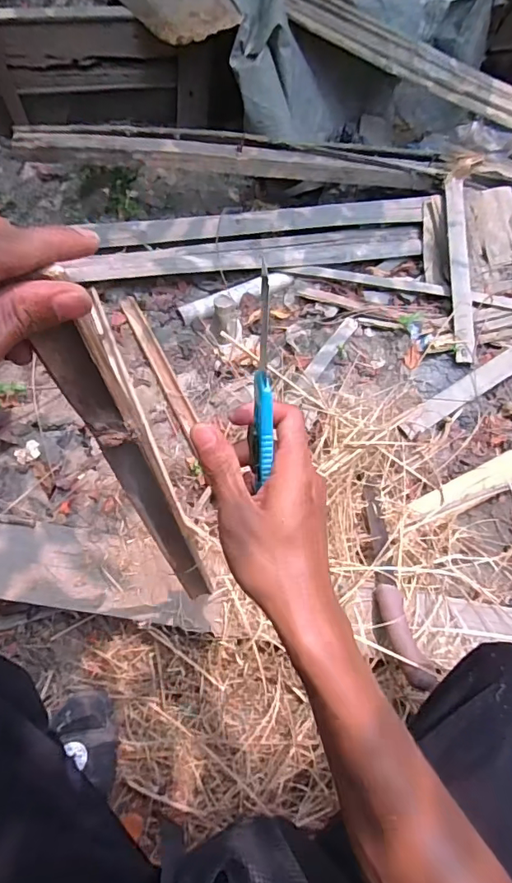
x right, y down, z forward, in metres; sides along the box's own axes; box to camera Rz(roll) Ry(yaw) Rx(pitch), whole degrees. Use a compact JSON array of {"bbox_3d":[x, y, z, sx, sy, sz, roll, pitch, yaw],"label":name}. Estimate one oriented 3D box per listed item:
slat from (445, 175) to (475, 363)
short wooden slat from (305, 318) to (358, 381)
[{"bbox_3d":[0.433,-0.377,1.035,0.043,0.014,0.469,5,70,-1],"label":"slat"},{"bbox_3d":[0.154,-0.190,0.990,0.034,0.011,0.191,29,61,14],"label":"short wooden slat"}]

